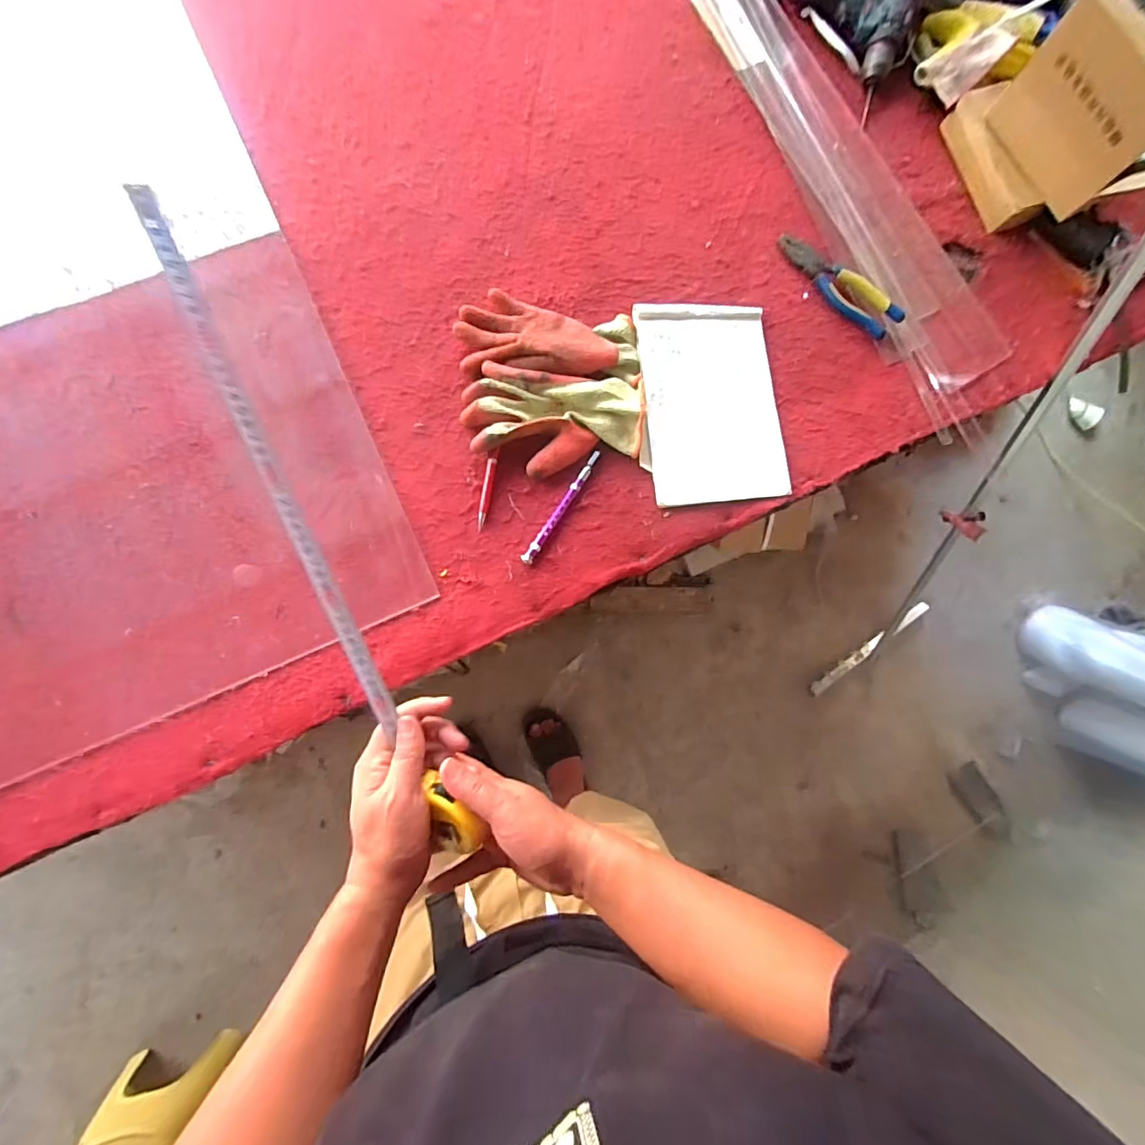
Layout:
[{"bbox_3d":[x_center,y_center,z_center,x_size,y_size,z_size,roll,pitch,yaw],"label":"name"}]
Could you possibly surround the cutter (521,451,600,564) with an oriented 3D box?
[{"bbox_3d":[-0.012,-0.080,0.619,0.012,0.013,0.162,33,81,0],"label":"cutter"}]

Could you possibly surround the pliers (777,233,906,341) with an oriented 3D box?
[{"bbox_3d":[0.358,-0.392,0.688,0.190,0.021,0.053,39,81,1],"label":"pliers"}]

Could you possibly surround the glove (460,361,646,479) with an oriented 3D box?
[{"bbox_3d":[-0.023,-0.187,0.620,0.219,0.035,0.139,3,82,-5],"label":"glove"}]

